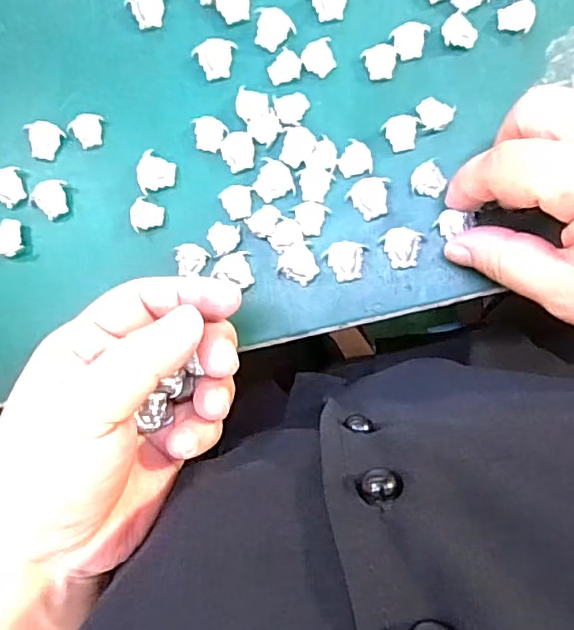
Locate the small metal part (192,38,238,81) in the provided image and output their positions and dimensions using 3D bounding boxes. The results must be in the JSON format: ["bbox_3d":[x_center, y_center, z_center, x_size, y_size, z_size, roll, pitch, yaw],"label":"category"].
[{"bbox_3d":[-0.032,-0.117,0.262,0.019,0.005,0.016,-10,84,7],"label":"small metal part"}]

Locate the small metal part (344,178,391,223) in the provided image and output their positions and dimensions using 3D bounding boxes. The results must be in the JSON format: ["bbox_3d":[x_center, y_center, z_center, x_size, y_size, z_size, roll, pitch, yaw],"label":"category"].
[{"bbox_3d":[0.035,-0.051,0.250,0.018,0.004,0.018,2,86,8],"label":"small metal part"}]

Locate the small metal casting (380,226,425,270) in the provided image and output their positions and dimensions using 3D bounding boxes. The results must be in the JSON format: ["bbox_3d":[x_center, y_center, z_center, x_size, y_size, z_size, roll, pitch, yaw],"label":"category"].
[{"bbox_3d":[0.050,-0.029,0.246,0.016,0.006,0.017,-12,84,7],"label":"small metal casting"}]

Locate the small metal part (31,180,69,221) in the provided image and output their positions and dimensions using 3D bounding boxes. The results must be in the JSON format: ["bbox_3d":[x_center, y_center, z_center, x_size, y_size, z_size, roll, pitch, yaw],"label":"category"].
[{"bbox_3d":[-0.109,-0.055,0.268,0.017,0.008,0.016,-1,86,8],"label":"small metal part"}]

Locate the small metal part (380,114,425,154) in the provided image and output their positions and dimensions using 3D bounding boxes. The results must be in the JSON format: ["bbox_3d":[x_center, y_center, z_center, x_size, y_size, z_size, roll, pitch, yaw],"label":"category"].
[{"bbox_3d":[0.051,-0.079,0.248,0.017,0.004,0.015,-11,84,7],"label":"small metal part"}]

